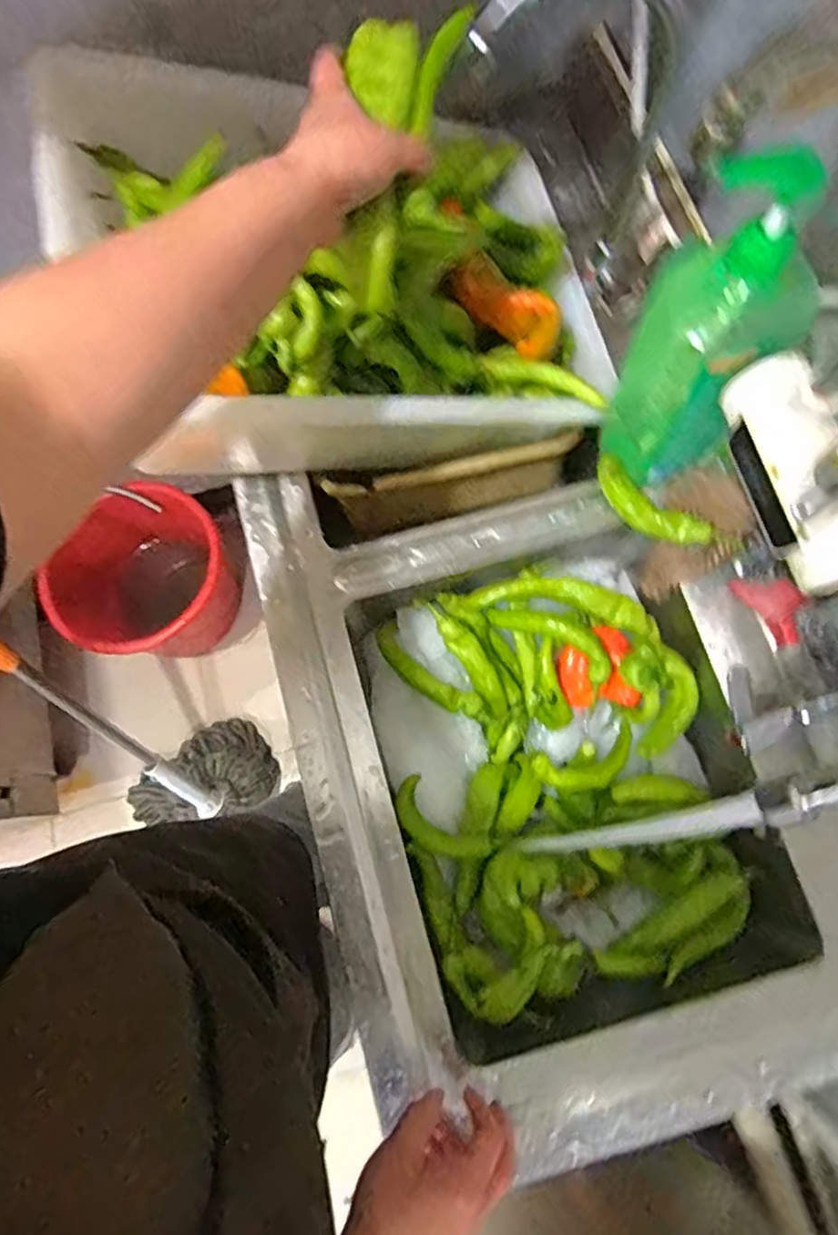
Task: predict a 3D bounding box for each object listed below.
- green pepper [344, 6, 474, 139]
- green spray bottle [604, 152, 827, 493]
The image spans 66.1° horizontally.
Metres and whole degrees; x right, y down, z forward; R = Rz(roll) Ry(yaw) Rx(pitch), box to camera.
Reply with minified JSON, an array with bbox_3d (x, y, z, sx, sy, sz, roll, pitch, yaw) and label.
[{"bbox_3d":[-0.004,-0.350,0.416,0.079,0.027,0.063,-8,75,0],"label":"green pepper"},{"bbox_3d":[0.218,-0.206,0.490,0.099,0.286,0.108,0,75,2],"label":"green spray bottle"}]

